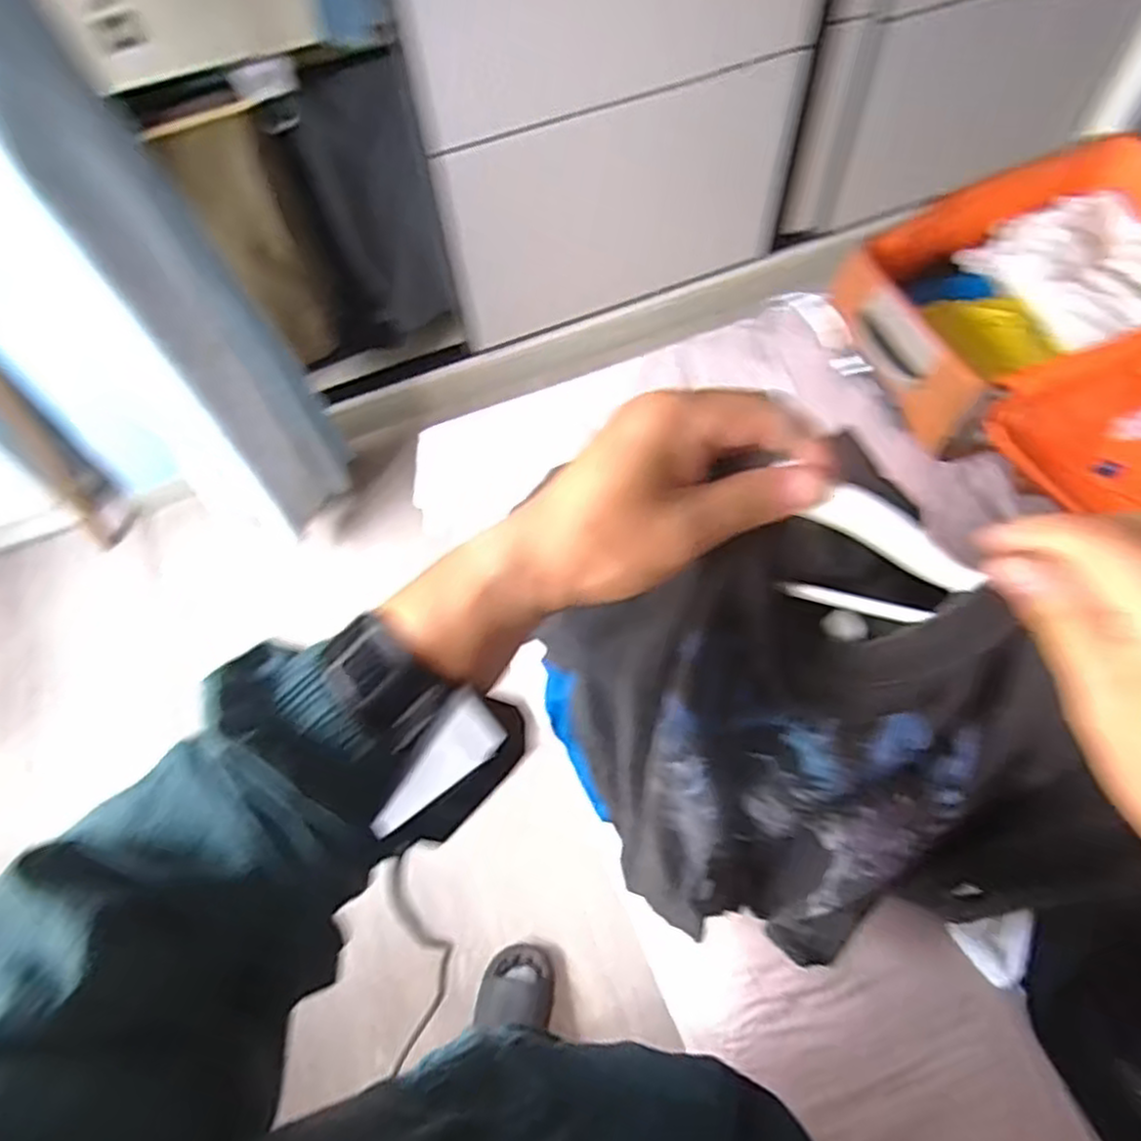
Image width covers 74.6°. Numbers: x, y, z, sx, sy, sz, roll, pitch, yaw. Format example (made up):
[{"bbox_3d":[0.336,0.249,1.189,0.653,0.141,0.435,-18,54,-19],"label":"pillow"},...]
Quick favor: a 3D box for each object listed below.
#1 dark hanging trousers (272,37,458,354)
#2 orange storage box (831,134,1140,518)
[{"bbox_3d":[-0.421,-0.723,1.575,0.297,0.578,0.127,-10,62,-2],"label":"dark hanging trousers"},{"bbox_3d":[0.862,-0.375,1.157,0.623,0.262,0.726,-27,63,-11],"label":"orange storage box"}]

